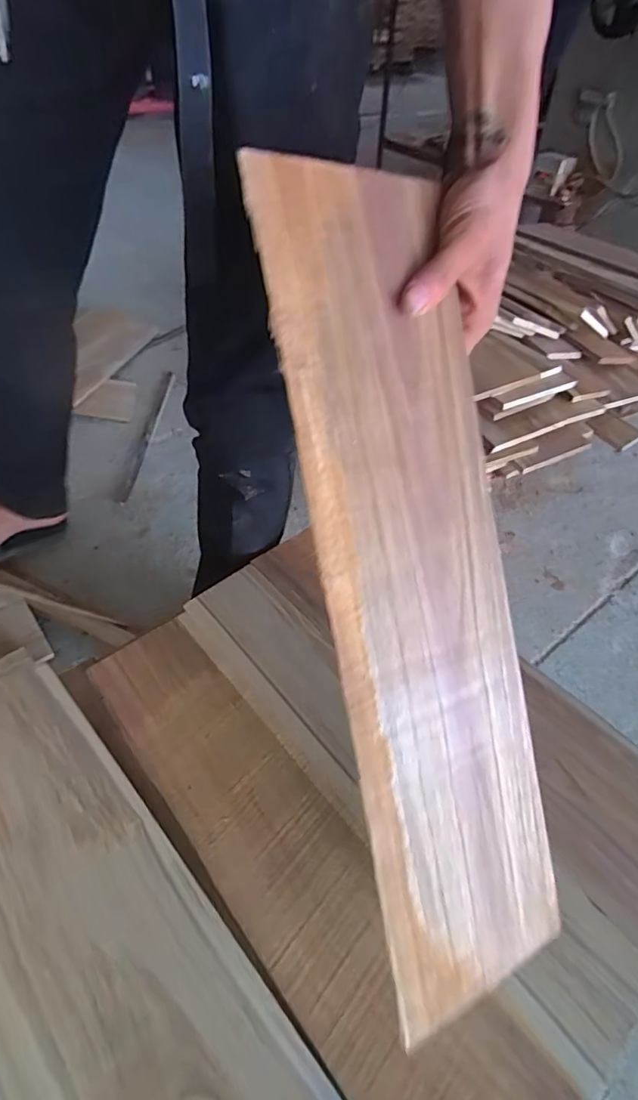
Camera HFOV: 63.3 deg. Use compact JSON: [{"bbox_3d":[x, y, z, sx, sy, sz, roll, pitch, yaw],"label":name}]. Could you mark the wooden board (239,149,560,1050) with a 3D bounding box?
[{"bbox_3d":[0.063,0.031,0.308,0.130,0.485,0.004,-13,6,-27],"label":"wooden board"}]

